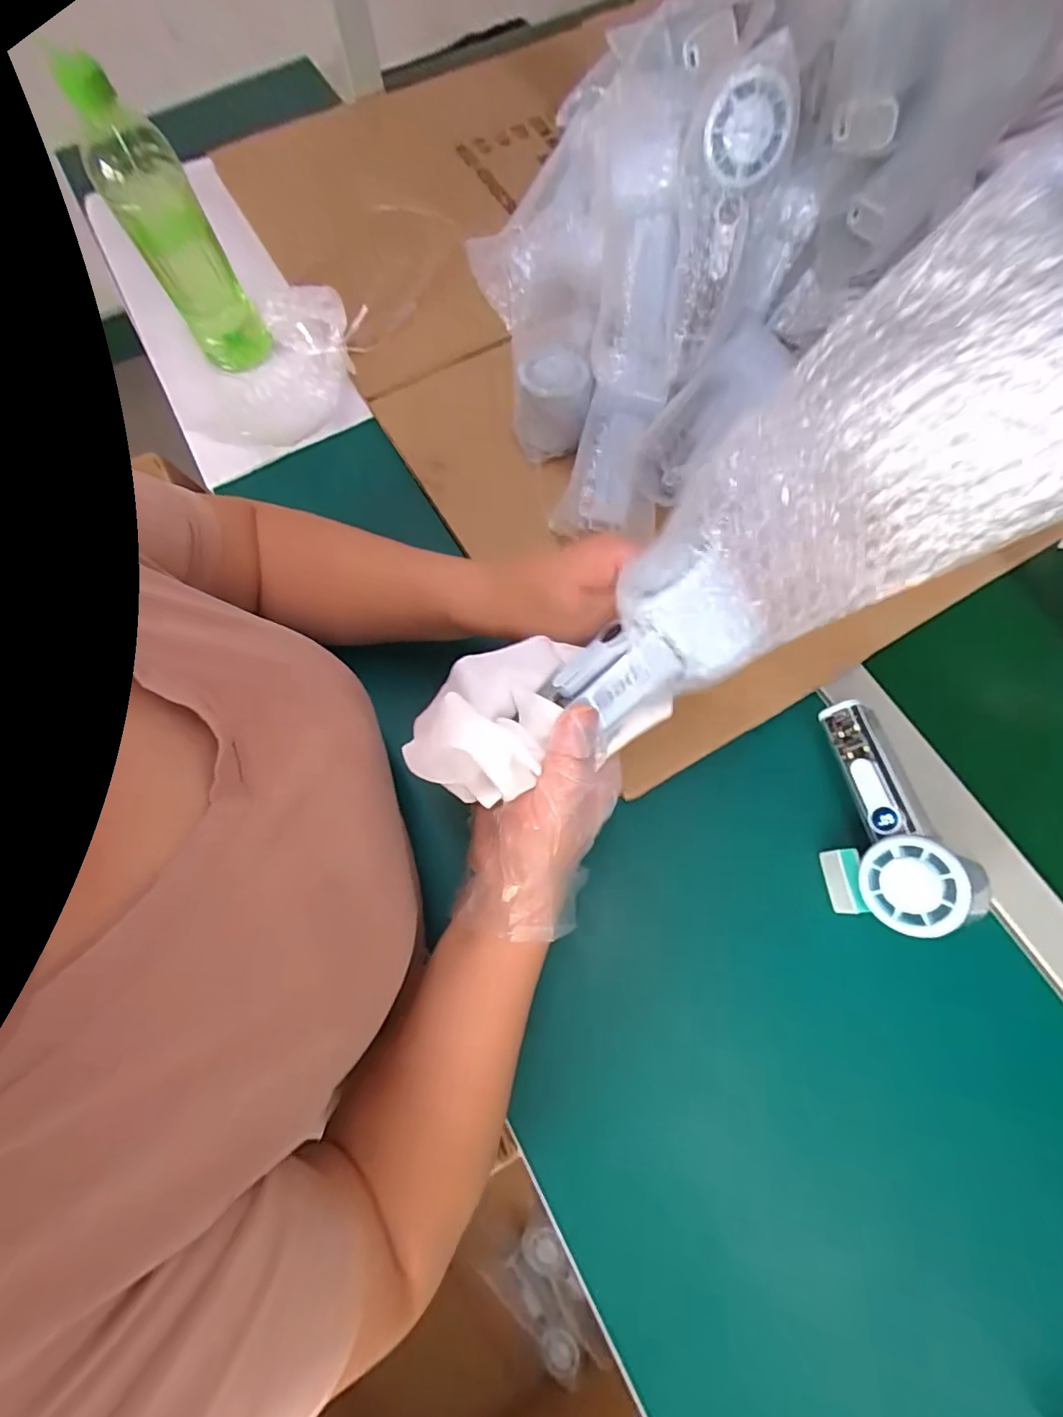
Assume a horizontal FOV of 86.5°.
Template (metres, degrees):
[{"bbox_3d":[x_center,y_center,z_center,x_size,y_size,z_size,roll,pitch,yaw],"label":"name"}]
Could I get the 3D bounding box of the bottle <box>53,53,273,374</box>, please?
[{"bbox_3d":[-0.295,-0.389,0.482,0.068,0.206,0.068,-27,72,-8],"label":"bottle"}]

